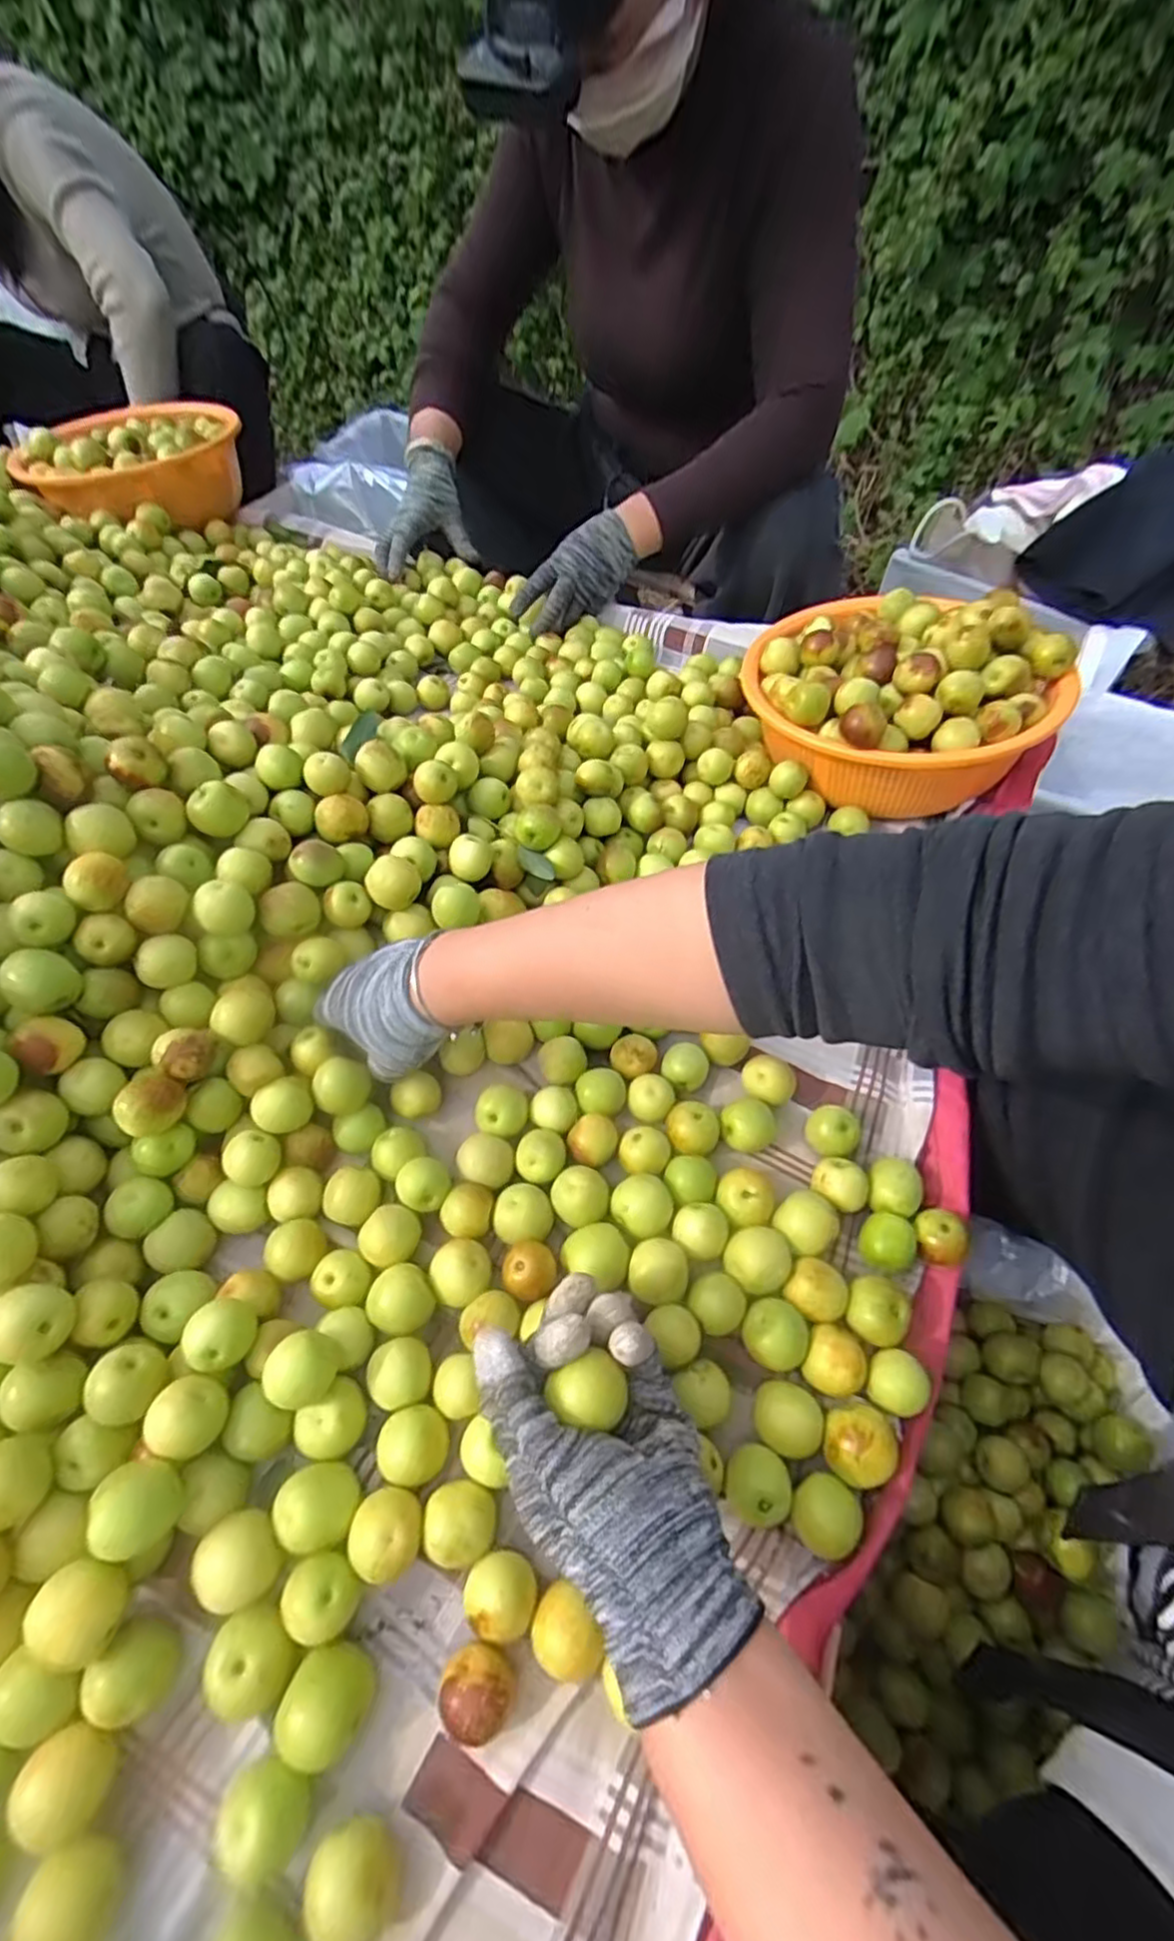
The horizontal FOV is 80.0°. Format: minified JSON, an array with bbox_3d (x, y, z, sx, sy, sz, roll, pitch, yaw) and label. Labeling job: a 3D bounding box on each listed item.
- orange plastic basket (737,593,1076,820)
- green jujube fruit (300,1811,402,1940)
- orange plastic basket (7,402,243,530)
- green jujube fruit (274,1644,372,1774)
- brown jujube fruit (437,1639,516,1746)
[{"bbox_3d":[0.266,-0.245,0.613,0.252,0.108,0.240,1,52,-1],"label":"orange plastic basket"},{"bbox_3d":[-0.085,0.335,0.256,0.029,0.027,0.032,-18,55,-15],"label":"green jujube fruit"},{"bbox_3d":[-0.545,-0.637,0.885,0.207,0.079,0.232,-4,53,-5],"label":"orange plastic basket"},{"bbox_3d":[-0.105,0.298,0.285,0.031,0.026,0.035,15,53,9],"label":"green jujube fruit"},{"bbox_3d":[-0.045,0.296,0.288,0.029,0.020,0.028,1,52,-1],"label":"brown jujube fruit"}]

